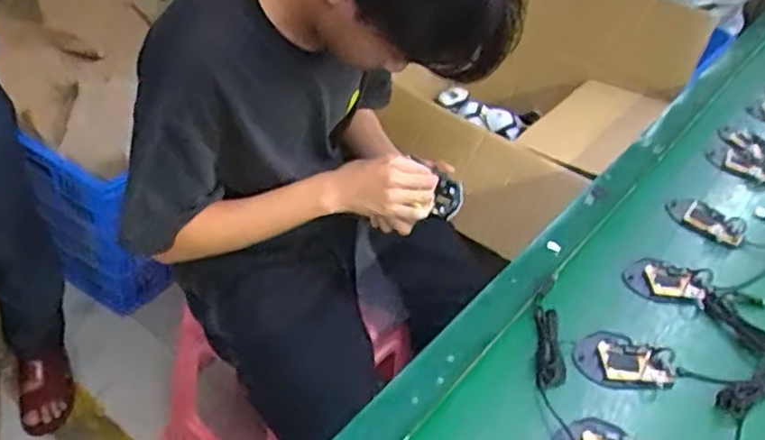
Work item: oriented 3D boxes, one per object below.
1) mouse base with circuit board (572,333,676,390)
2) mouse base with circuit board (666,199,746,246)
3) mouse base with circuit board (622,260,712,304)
[{"bbox_3d":[0.266,0.152,0.728,0.106,0.024,0.063,11,41,5],"label":"mouse base with circuit board"},{"bbox_3d":[0.460,-0.001,0.945,0.105,0.015,0.057,29,46,24],"label":"mouse base with circuit board"},{"bbox_3d":[0.357,0.075,0.833,0.103,0.016,0.055,13,41,7],"label":"mouse base with circuit board"}]

